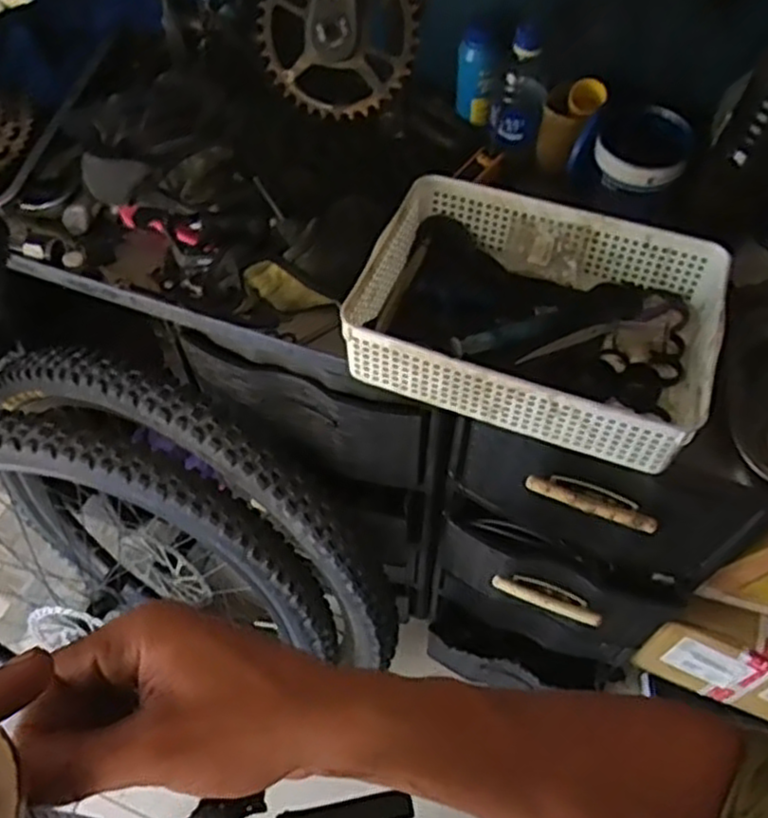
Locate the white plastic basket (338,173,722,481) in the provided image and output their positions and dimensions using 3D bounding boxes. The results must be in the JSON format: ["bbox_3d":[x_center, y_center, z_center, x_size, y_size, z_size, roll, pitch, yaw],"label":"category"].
[{"bbox_3d":[0.151,-0.095,0.744,0.329,0.087,0.254,19,61,12],"label":"white plastic basket"}]

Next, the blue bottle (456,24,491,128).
[{"bbox_3d":[0.106,-0.385,0.865,0.040,0.108,0.034,5,59,4],"label":"blue bottle"}]

